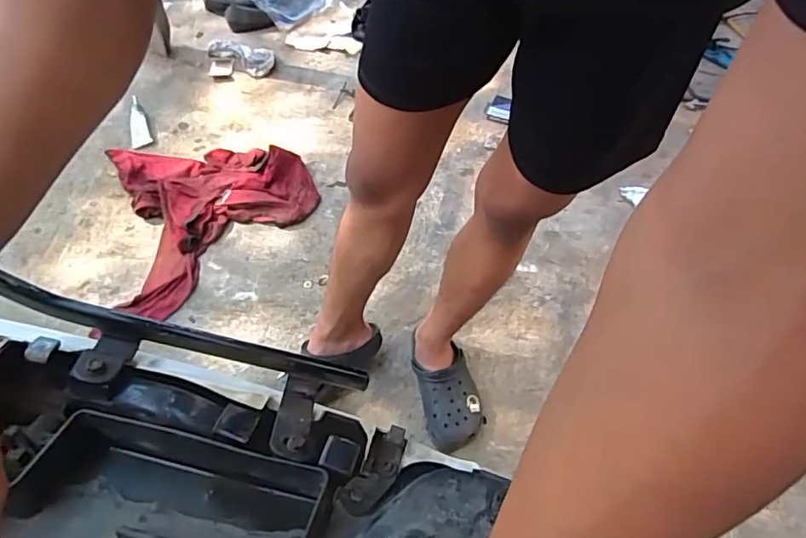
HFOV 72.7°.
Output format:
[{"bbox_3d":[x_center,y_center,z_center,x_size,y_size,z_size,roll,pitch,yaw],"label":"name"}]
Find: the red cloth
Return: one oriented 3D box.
[{"bbox_3d":[-0.474,-0.169,1.397,0.481,0.069,0.519,-14,56,-13],"label":"red cloth"}]

